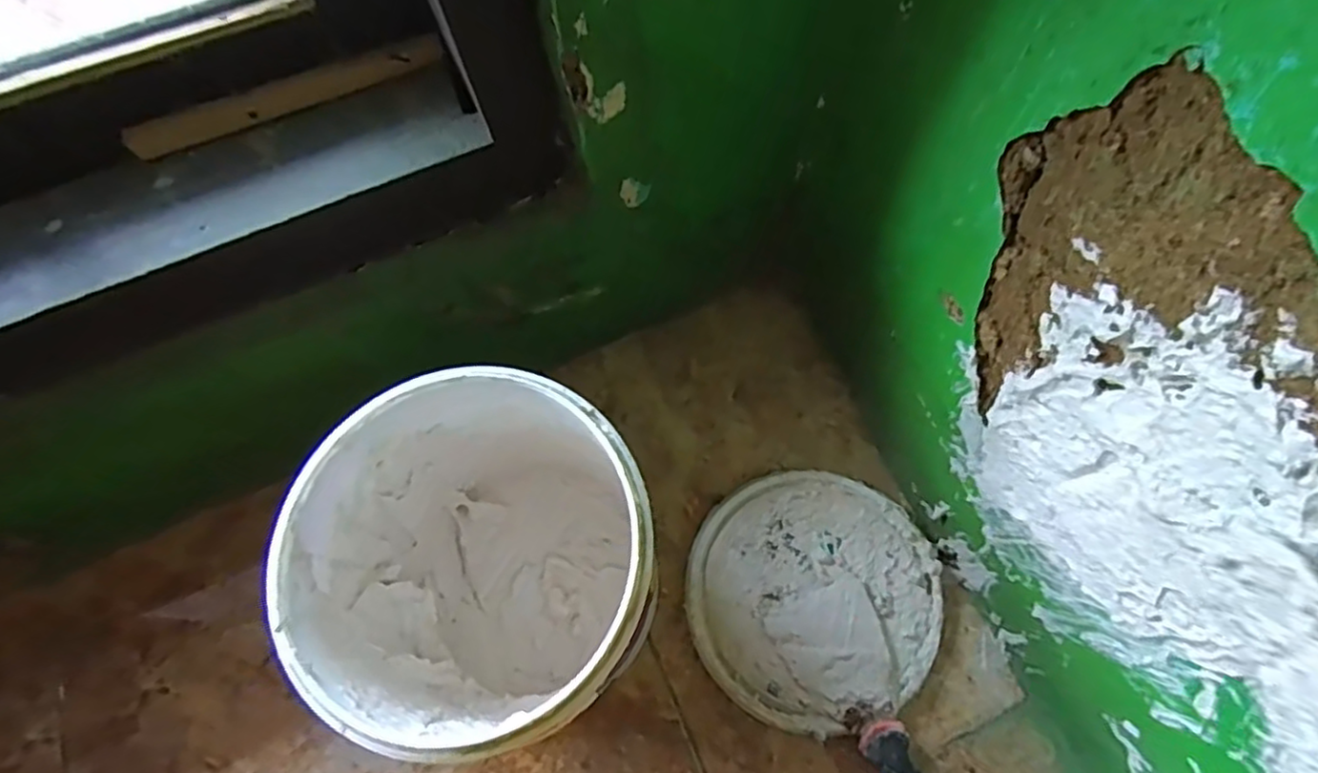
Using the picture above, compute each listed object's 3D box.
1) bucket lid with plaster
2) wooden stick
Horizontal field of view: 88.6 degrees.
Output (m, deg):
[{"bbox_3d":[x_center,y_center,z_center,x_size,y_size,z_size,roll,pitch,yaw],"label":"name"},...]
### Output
[{"bbox_3d":[0.108,0.147,0.482,0.170,0.023,0.170,-1,68,2],"label":"bucket lid with plaster"},{"bbox_3d":[-0.200,-0.157,0.370,0.167,0.019,0.015,-24,69,-7],"label":"wooden stick"}]

